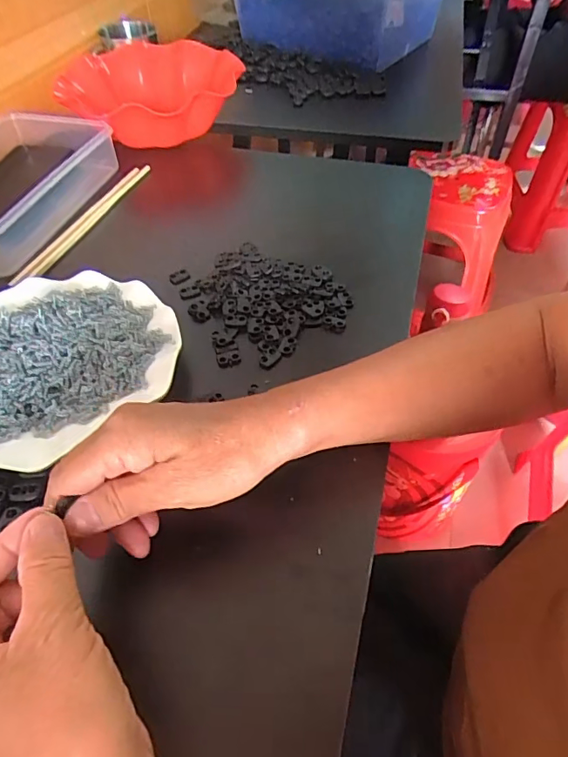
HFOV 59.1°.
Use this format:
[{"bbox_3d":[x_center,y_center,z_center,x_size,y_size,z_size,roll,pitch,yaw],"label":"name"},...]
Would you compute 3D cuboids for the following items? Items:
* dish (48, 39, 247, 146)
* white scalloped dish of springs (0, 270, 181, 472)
[{"bbox_3d":[-0.178,-0.381,0.666,0.231,0.069,0.238,0,49,0],"label":"dish"},{"bbox_3d":[-0.177,-0.020,0.374,0.179,0.024,0.171,0,49,0],"label":"white scalloped dish of springs"}]

